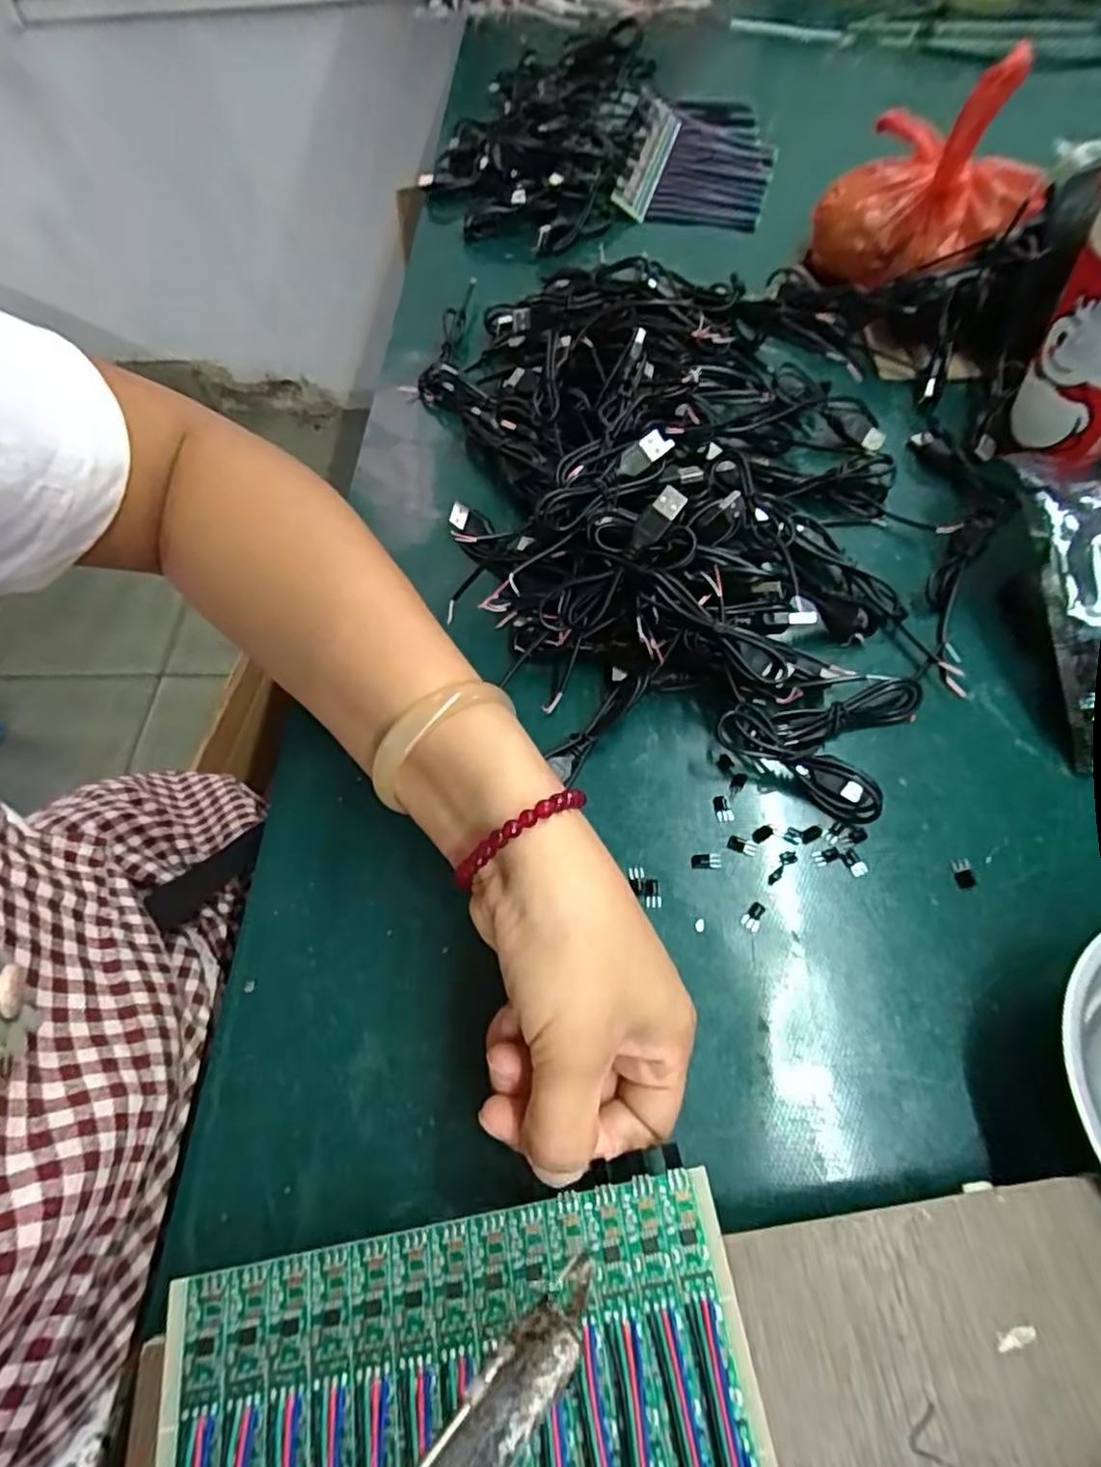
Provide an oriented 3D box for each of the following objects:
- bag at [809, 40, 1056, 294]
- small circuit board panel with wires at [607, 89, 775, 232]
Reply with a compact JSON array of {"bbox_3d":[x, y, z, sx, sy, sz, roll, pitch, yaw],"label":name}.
[{"bbox_3d":[0.271,-0.404,0.451,0.129,0.121,0.142,18,63,11],"label":"bag"},{"bbox_3d":[0.143,-0.546,0.599,0.128,0.032,0.237,10,63,9],"label":"small circuit board panel with wires"}]

